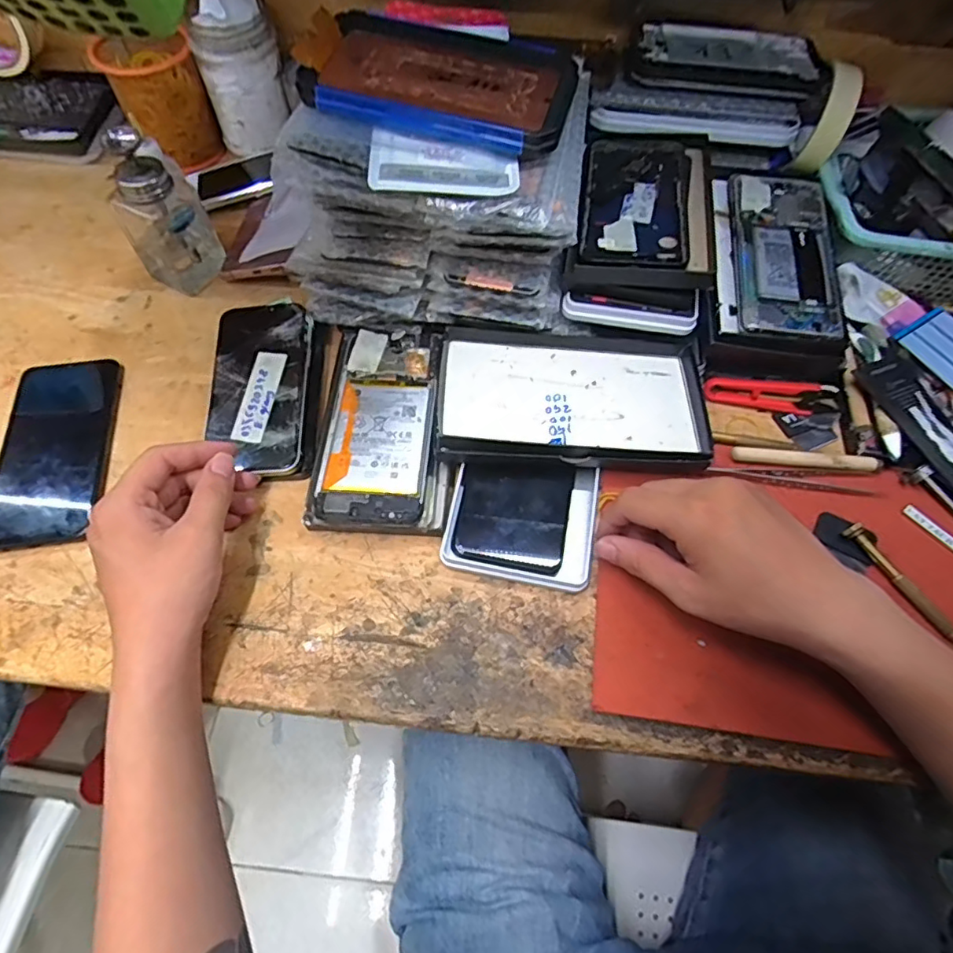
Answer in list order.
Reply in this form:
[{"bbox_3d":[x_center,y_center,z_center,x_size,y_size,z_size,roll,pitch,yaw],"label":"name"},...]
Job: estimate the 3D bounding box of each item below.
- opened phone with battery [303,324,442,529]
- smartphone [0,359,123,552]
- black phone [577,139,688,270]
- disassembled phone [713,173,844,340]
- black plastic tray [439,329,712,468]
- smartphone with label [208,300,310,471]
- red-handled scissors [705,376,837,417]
[{"bbox_3d":[-0.073,-0.046,0.419,0.085,0.016,0.171,1,70,2],"label":"opened phone with battery"},{"bbox_3d":[-0.313,-0.023,0.426,0.076,0.013,0.157,-6,60,-13],"label":"smartphone"},{"bbox_3d":[0.124,-0.217,0.448,0.079,0.012,0.162,7,63,9],"label":"black phone"},{"bbox_3d":[0.240,-0.180,0.460,0.088,0.014,0.161,2,71,13],"label":"disassembled phone"},{"bbox_3d":[0.074,-0.062,0.430,0.200,0.023,0.118,2,63,0],"label":"black plastic tray"},{"bbox_3d":[-0.163,-0.068,0.430,0.072,0.011,0.139,-5,69,0],"label":"smartphone with label"},{"bbox_3d":[0.236,-0.066,0.455,0.098,0.023,0.021,12,63,5],"label":"red-handled scissors"}]

